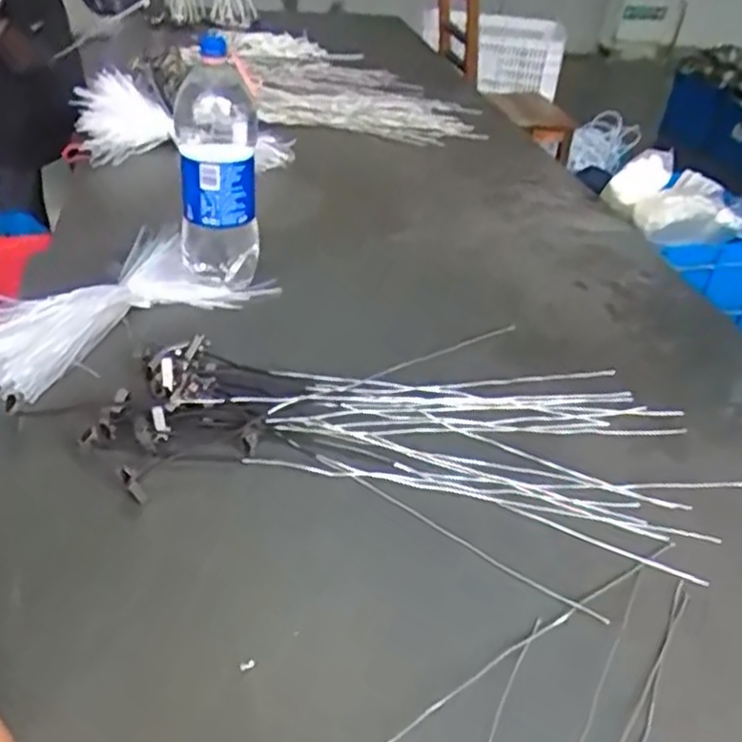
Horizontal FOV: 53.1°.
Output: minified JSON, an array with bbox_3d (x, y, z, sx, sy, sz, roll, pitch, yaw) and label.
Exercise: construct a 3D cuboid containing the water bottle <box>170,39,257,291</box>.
[{"bbox_3d":[-0.207,-0.251,1.001,0.107,0.330,0.083,-3,36,-11],"label":"water bottle"}]

